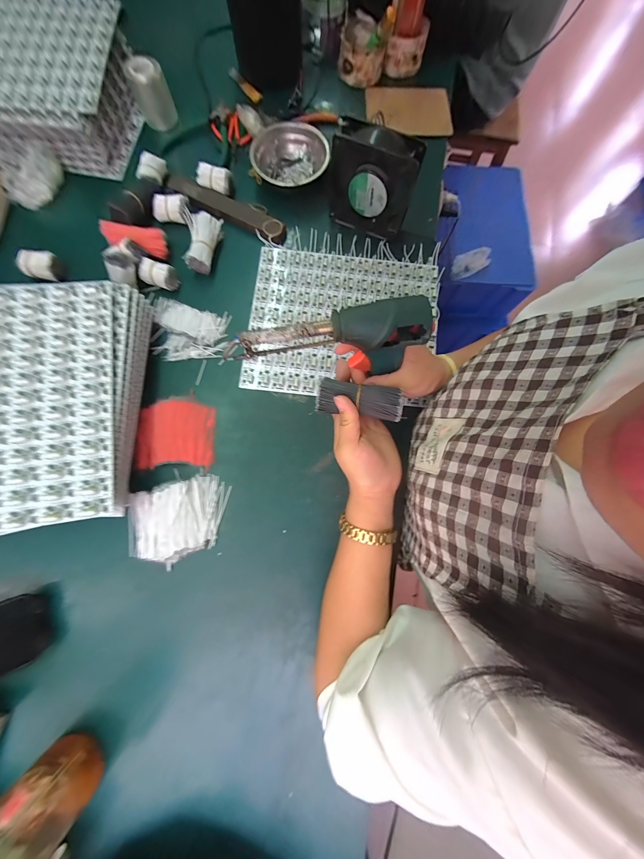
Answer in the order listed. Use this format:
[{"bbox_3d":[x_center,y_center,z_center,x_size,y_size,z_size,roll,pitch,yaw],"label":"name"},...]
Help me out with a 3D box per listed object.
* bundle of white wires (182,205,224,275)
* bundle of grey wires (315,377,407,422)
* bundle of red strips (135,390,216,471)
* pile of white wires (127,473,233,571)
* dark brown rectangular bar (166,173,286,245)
[{"bbox_3d":[-0.186,-0.293,0.428,0.048,0.036,0.092,4,79,-3],"label":"bundle of white wires"},{"bbox_3d":[0.039,-0.030,0.281,0.086,0.018,0.037,12,79,10],"label":"bundle of grey wires"},{"bbox_3d":[-0.201,0.003,0.378,0.102,0.013,0.096,-3,79,-2],"label":"bundle of red strips"},{"bbox_3d":[-0.186,0.115,0.352,0.130,0.021,0.095,-20,80,-5],"label":"pile of white wires"},{"bbox_3d":[-0.161,-0.369,0.456,0.223,0.018,0.040,26,79,4],"label":"dark brown rectangular bar"}]

